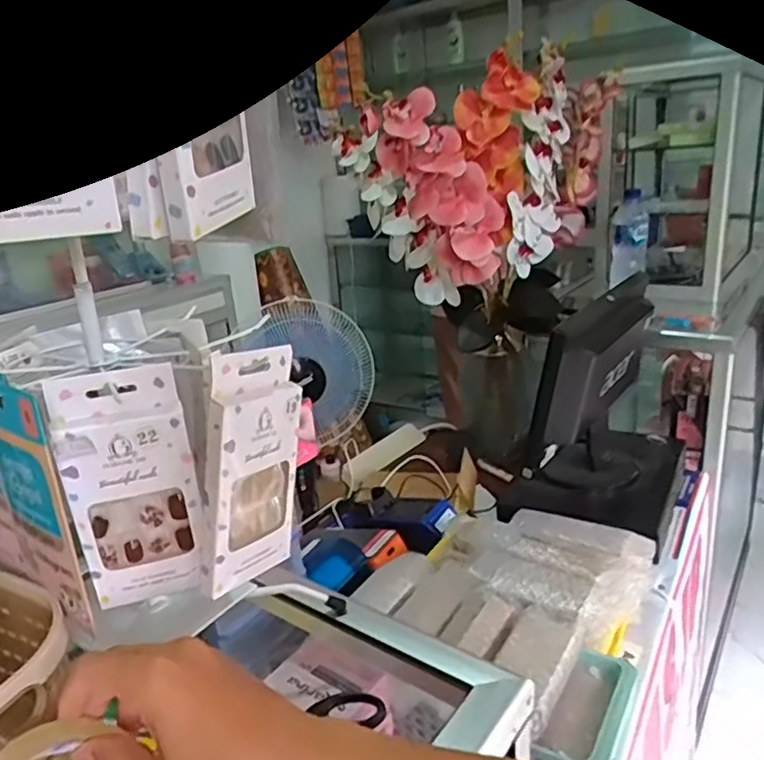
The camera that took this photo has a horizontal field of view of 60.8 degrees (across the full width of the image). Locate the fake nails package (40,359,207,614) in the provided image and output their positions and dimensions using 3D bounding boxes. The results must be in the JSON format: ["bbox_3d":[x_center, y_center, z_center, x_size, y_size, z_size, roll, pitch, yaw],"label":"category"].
[{"bbox_3d":[-0.141,0.063,0.370,0.067,0.136,0.022,-11,21,-21],"label":"fake nails package"}]

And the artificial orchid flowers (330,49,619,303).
[{"bbox_3d":[0.166,-0.316,1.061,0.414,0.331,0.206,-4,20,0],"label":"artificial orchid flowers"}]

